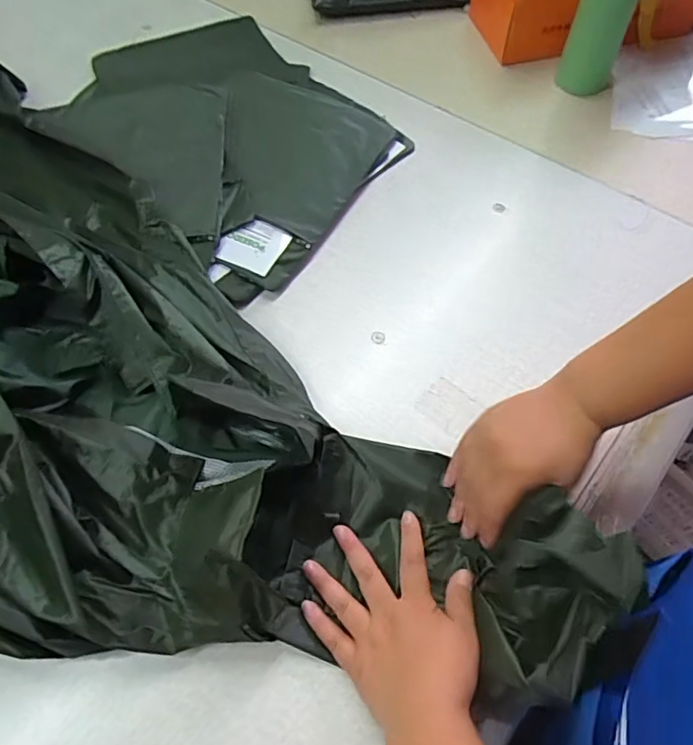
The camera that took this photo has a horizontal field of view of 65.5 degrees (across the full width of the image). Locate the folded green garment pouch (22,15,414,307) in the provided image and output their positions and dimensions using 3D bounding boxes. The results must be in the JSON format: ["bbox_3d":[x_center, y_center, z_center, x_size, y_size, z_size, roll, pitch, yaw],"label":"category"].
[{"bbox_3d":[-0.165,-0.325,0.703,0.483,0.039,0.355,40,68,21],"label":"folded green garment pouch"}]

